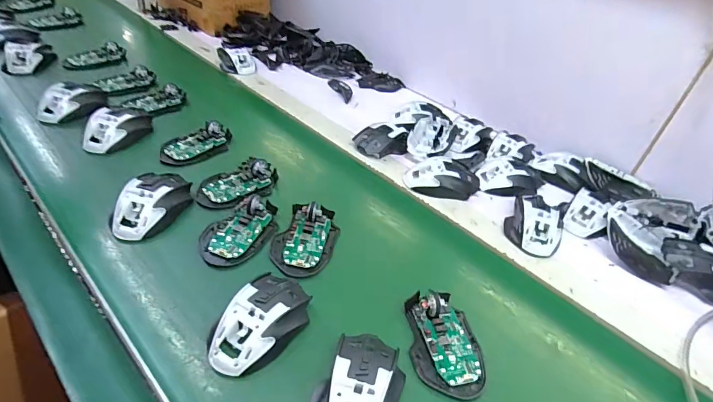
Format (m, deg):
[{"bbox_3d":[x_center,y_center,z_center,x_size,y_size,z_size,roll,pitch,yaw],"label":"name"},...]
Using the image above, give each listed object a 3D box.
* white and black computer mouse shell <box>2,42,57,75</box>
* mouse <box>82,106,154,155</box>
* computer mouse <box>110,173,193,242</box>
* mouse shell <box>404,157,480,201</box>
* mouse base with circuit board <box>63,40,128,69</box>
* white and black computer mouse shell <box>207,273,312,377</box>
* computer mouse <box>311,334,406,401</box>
[{"bbox_3d":[-0.640,-0.286,0.813,0.062,0.038,0.113,5,41,-1],"label":"white and black computer mouse shell"},{"bbox_3d":[-0.377,-0.115,0.655,0.066,0.037,0.116,22,44,17],"label":"mouse"},{"bbox_3d":[-0.262,0.001,0.532,0.059,0.040,0.111,17,42,12],"label":"computer mouse"},{"bbox_3d":[0.135,-0.039,0.645,0.112,0.031,0.068,10,41,5],"label":"mouse shell"},{"bbox_3d":[-0.539,-0.301,0.862,0.118,0.025,0.050,-25,50,-30],"label":"mouse base with circuit board"},{"bbox_3d":[-0.094,0.118,0.417,0.064,0.034,0.113,21,43,16],"label":"white and black computer mouse shell"},{"bbox_3d":[0.005,0.170,0.374,0.069,0.041,0.117,17,42,12],"label":"computer mouse"}]

